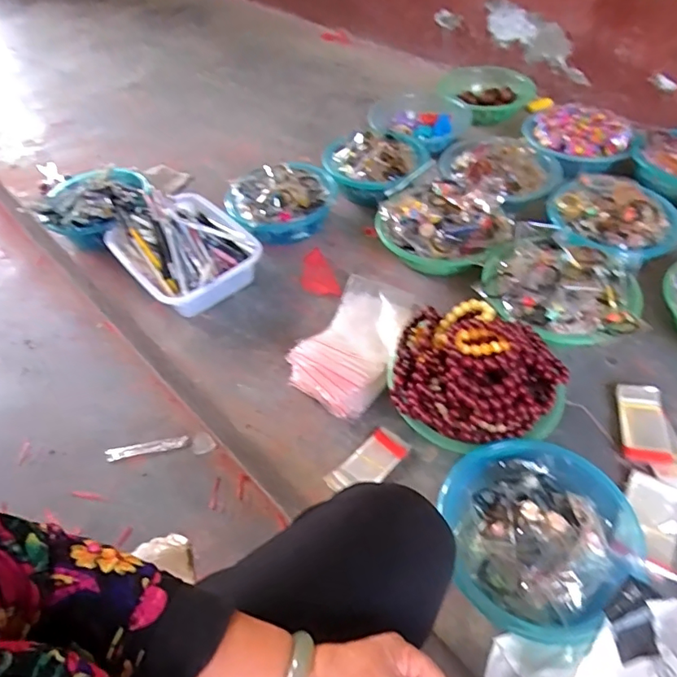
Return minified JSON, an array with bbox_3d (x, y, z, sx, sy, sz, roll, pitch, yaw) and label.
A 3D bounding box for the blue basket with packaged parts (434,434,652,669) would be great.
[{"bbox_3d":[0.238,0.229,0.616,0.216,0.070,0.214,-2,49,2],"label":"blue basket with packaged parts"}]

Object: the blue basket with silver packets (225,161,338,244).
[{"bbox_3d":[-0.114,-0.272,1.053,0.200,0.125,0.190,-2,49,2],"label":"blue basket with silver packets"}]

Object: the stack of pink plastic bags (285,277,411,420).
[{"bbox_3d":[0.028,0.008,0.838,0.137,0.071,0.254,20,53,19],"label":"stack of pink plastic bags"}]

